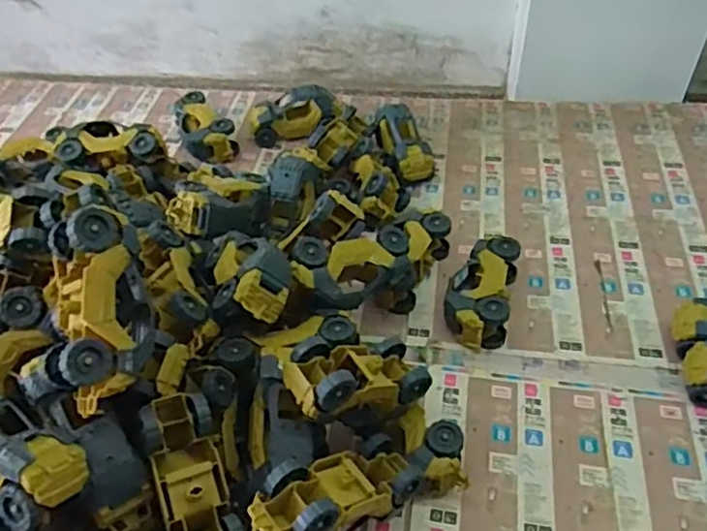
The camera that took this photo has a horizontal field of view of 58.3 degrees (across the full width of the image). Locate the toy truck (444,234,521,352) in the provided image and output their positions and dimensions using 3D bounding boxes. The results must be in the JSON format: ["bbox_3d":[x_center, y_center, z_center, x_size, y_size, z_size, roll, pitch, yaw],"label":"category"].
[{"bbox_3d":[0.167,0.036,0.832,0.080,0.059,0.163,11,48,15],"label":"toy truck"}]

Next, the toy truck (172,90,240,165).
[{"bbox_3d":[-0.266,-0.243,1.133,0.089,0.059,0.170,-20,48,-14],"label":"toy truck"}]

